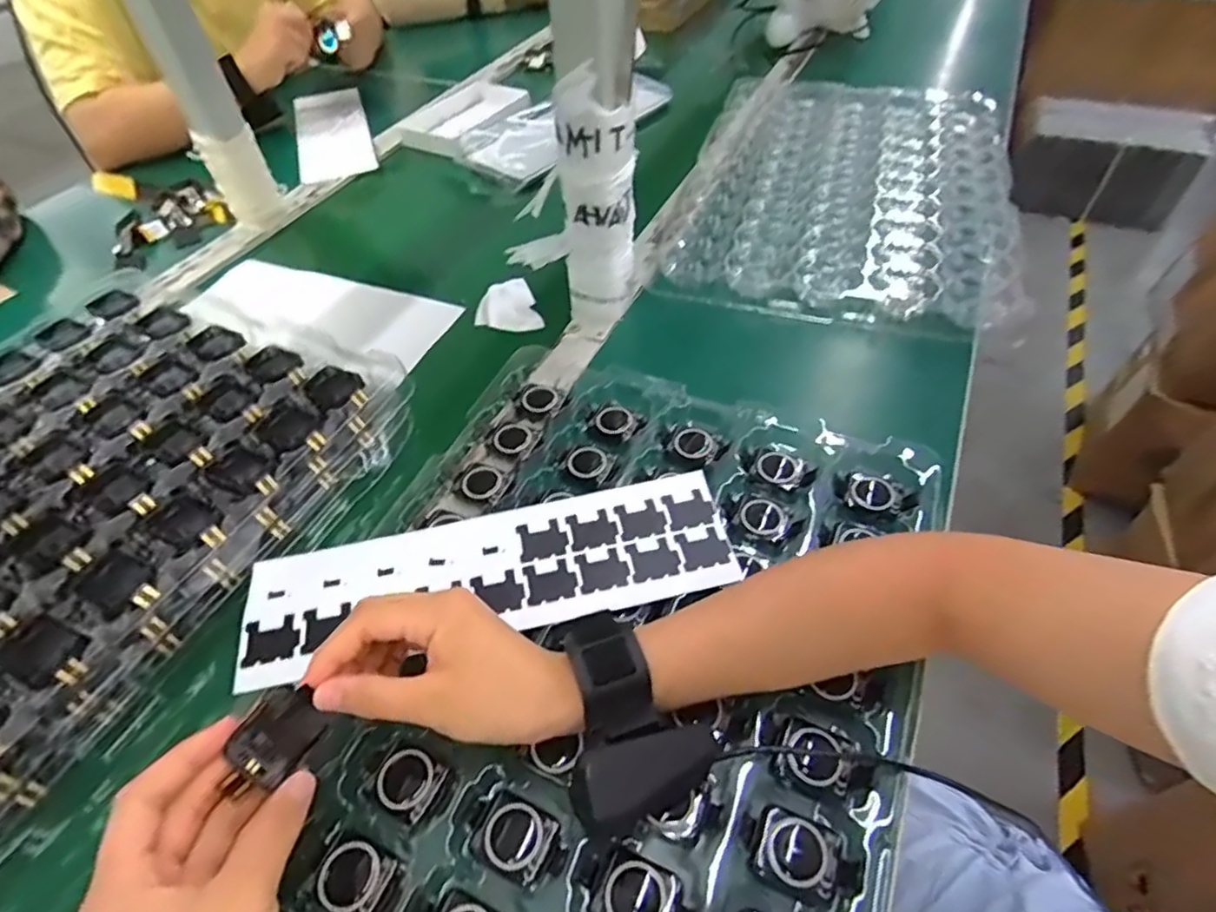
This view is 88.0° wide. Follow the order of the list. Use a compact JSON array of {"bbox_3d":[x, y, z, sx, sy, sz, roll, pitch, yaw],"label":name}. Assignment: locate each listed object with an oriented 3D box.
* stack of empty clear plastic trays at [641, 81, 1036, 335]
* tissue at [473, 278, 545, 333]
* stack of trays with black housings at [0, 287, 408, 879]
[{"bbox_3d":[0.281,-0.329,0.731,0.340,0.034,0.524,13,52,13],"label":"stack of empty clear plastic trays"},{"bbox_3d":[-0.099,-0.145,0.613,0.060,0.009,0.079,-18,51,-12],"label":"tissue"},{"bbox_3d":[-0.417,0.054,0.404,0.353,0.052,0.489,19,53,18],"label":"stack of trays with black housings"}]

